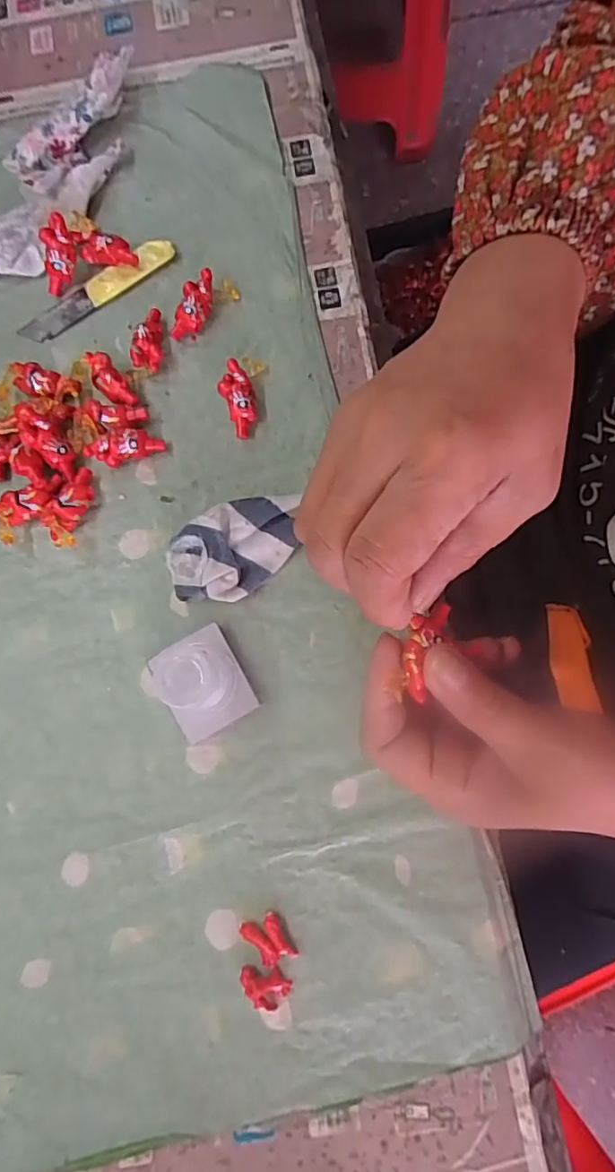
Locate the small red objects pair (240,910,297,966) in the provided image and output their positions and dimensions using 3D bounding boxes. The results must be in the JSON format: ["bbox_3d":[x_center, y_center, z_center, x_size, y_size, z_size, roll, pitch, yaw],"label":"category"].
[{"bbox_3d":[-0.019,0.169,0.270,0.019,0.006,0.024,-32,80,-5],"label":"small red objects pair"}]

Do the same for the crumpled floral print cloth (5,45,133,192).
[{"bbox_3d":[-0.144,-0.294,0.360,0.028,0.022,0.110,33,81,7],"label":"crumpled floral print cloth"}]

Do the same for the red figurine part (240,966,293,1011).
[{"bbox_3d":[-0.020,0.187,0.263,0.023,0.014,0.014,36,81,8],"label":"red figurine part"}]

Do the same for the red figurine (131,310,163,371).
[{"bbox_3d":[-0.094,-0.146,0.334,0.017,0.014,0.041,-6,78,0],"label":"red figurine"}]

